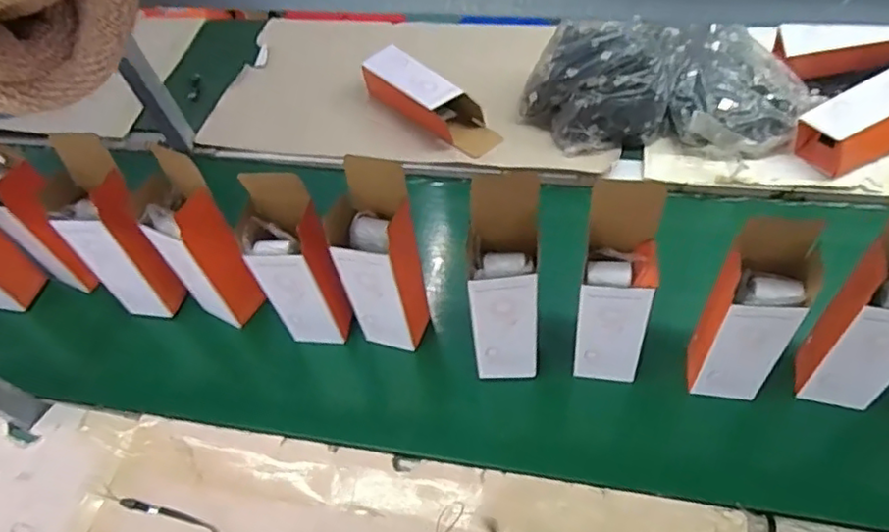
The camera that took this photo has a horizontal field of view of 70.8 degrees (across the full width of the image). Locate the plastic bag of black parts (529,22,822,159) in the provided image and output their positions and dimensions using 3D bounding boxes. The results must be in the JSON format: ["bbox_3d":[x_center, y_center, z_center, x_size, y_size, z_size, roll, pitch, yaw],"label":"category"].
[{"bbox_3d":[0.300,-0.247,0.857,0.363,0.120,0.221,6,56,2],"label":"plastic bag of black parts"}]

